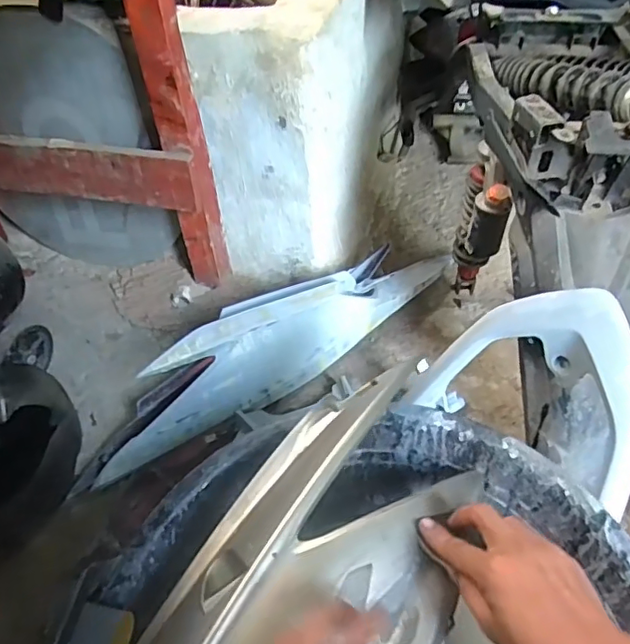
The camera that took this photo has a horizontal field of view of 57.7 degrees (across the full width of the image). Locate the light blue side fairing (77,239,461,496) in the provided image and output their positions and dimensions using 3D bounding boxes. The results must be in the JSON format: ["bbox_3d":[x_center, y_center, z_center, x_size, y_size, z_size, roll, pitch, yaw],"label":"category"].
[{"bbox_3d":[-0.056,0.021,0.900,0.686,0.143,0.130,-29,50,-24],"label":"light blue side fairing"}]

